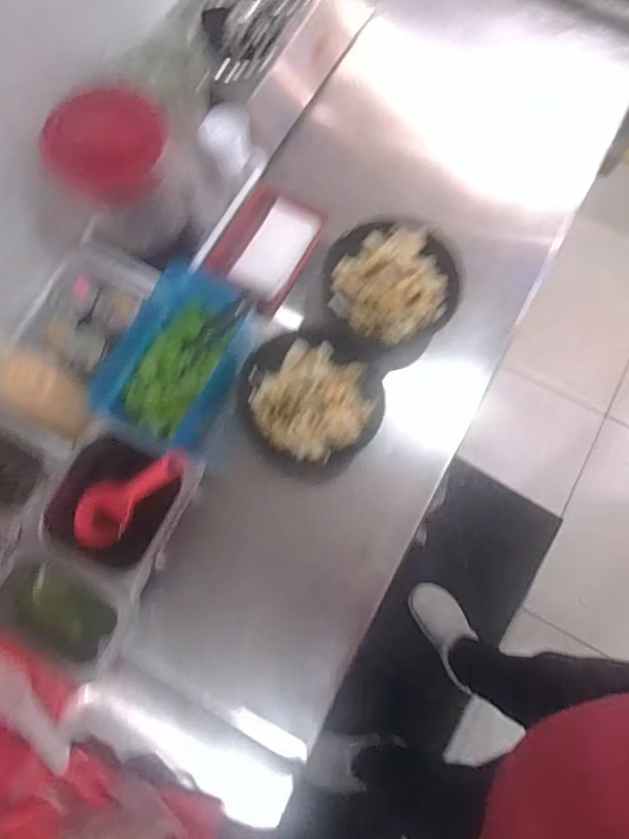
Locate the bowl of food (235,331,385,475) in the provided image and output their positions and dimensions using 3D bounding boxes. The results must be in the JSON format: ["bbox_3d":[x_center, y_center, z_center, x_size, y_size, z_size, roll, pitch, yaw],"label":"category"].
[{"bbox_3d":[-0.005,-0.026,0.679,0.181,0.093,0.172,0,74,1],"label":"bowl of food"}]

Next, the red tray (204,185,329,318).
[{"bbox_3d":[-0.067,-0.254,0.754,0.115,0.021,0.184,31,71,-10],"label":"red tray"}]

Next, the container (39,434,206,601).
[{"bbox_3d":[-0.243,0.113,0.652,0.158,0.078,0.175,23,76,8],"label":"container"}]

